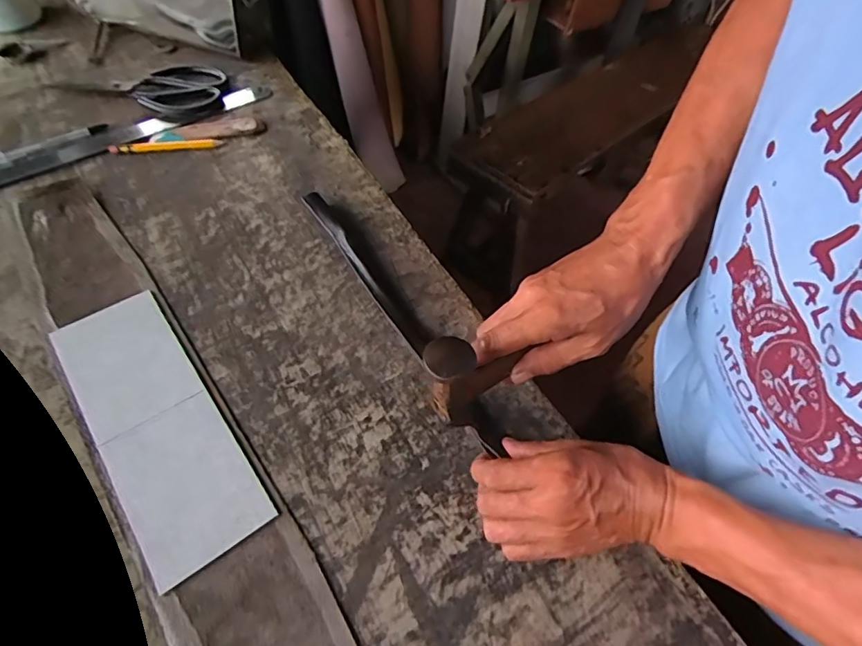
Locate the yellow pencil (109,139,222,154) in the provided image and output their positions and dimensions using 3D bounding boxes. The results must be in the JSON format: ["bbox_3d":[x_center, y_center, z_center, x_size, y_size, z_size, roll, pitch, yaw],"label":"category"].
[{"bbox_3d":[-0.305,-0.203,0.594,0.120,0.007,0.012,-5,55,-8],"label":"yellow pencil"}]

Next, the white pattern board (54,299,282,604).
[{"bbox_3d":[-0.217,0.072,0.406,0.082,0.012,0.246,-31,62,-23],"label":"white pattern board"}]

